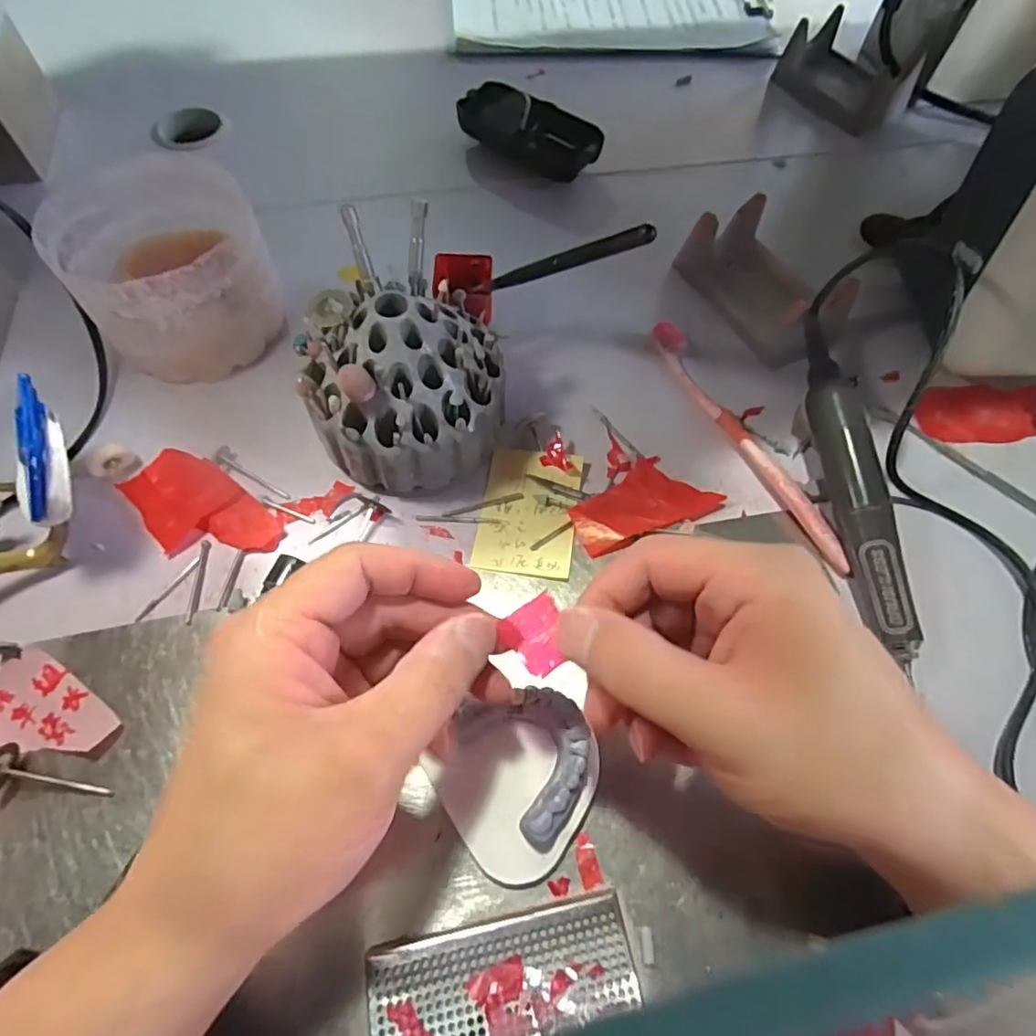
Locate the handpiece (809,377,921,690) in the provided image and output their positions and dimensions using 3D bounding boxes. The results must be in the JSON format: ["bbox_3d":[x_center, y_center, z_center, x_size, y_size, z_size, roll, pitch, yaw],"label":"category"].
[{"bbox_3d":[0.180,-0.003,0.312,0.025,0.033,0.150,-2,63,-4],"label":"handpiece"}]

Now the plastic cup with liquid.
[{"bbox_3d":[-0.196,-0.141,0.341,0.103,0.074,0.095,1,63,-2],"label":"plastic cup with liquid"}]

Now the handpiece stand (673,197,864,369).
[{"bbox_3d":[0.158,-0.150,0.379,0.061,0.039,0.107,-27,68,-15],"label":"handpiece stand"}]

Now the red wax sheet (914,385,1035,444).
[{"bbox_3d":[0.286,-0.063,0.363,0.082,0.005,0.039,1,63,-2],"label":"red wax sheet"}]

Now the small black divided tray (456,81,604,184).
[{"bbox_3d":[0.009,-0.289,0.450,0.110,0.030,0.051,33,66,13],"label":"small black divided tray"}]

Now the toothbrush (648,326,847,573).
[{"bbox_3d":[0.130,-0.046,0.343,0.016,0.014,0.178,-23,67,-14],"label":"toothbrush"}]

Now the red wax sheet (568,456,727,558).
[{"bbox_3d":[0.066,-0.010,0.325,0.080,0.004,0.040,-21,65,-16],"label":"red wax sheet"}]

